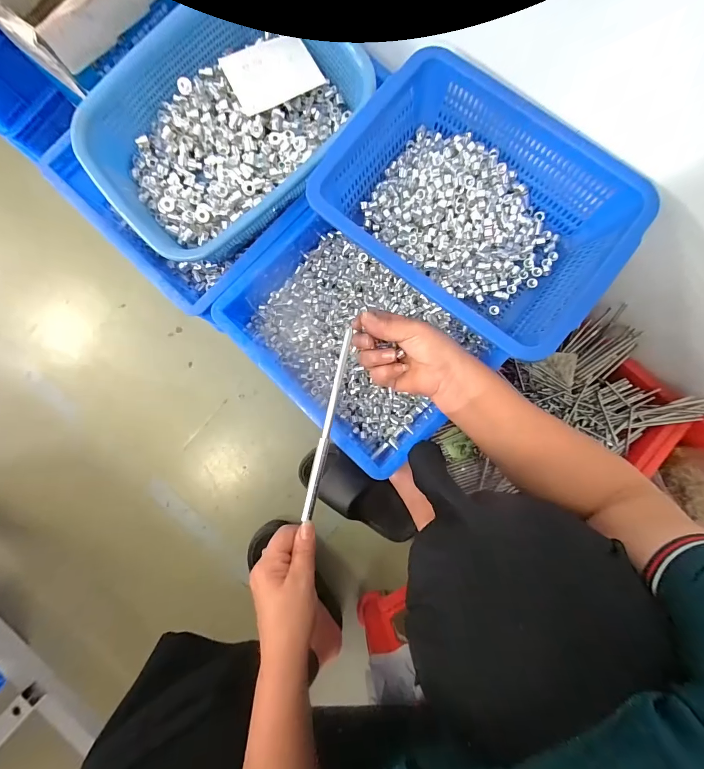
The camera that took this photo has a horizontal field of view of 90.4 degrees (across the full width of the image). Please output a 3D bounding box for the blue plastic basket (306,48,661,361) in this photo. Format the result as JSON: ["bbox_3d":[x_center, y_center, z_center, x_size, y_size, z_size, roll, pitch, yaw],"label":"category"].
[{"bbox_3d":[0.135,-0.195,0.402,0.301,0.106,0.224,40,88,4],"label":"blue plastic basket"}]

